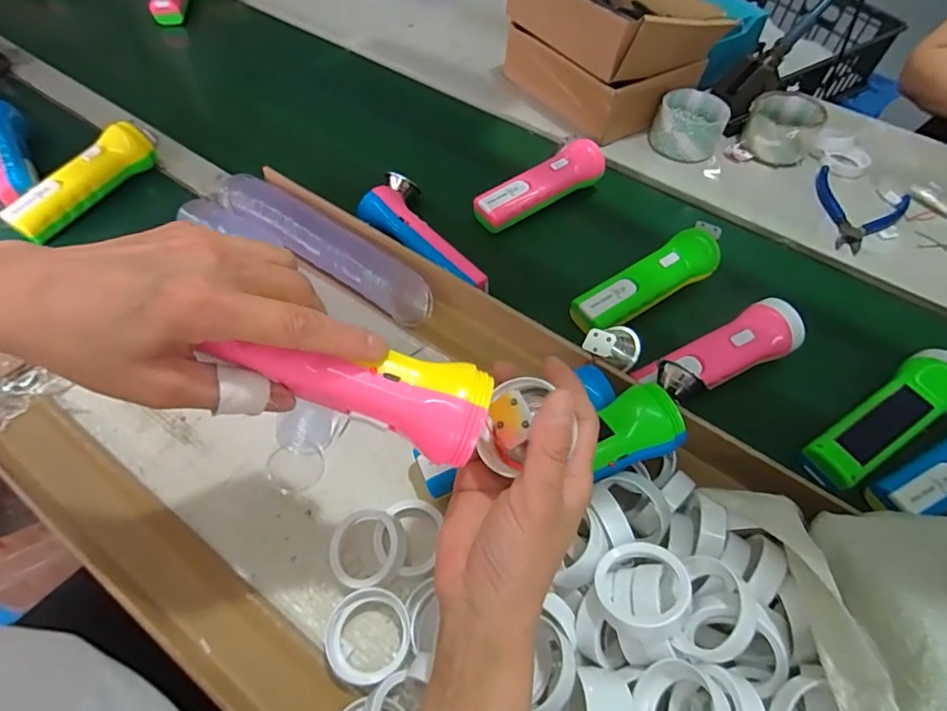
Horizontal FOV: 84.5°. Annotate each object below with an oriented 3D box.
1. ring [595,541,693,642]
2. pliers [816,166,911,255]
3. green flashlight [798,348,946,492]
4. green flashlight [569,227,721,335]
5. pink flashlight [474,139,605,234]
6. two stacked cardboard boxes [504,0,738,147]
[{"bbox_3d":[0.100,0.137,0.306,0.051,0.018,0.052,-22,32,2],"label":"ring"},{"bbox_3d":[0.445,-0.166,0.610,0.099,0.009,0.139,29,60,17],"label":"pliers"},{"bbox_3d":[0.346,0.053,0.436,0.179,0.039,0.047,-26,61,-18],"label":"green flashlight"},{"bbox_3d":[0.175,-0.073,0.514,0.170,0.036,0.045,-30,62,-20],"label":"green flashlight"},{"bbox_3d":[0.078,-0.191,0.591,0.169,0.043,0.046,-31,62,-21],"label":"pink flashlight"},{"bbox_3d":[0.188,-0.428,0.693,0.219,0.134,0.231,-28,61,-19],"label":"two stacked cardboard boxes"}]

